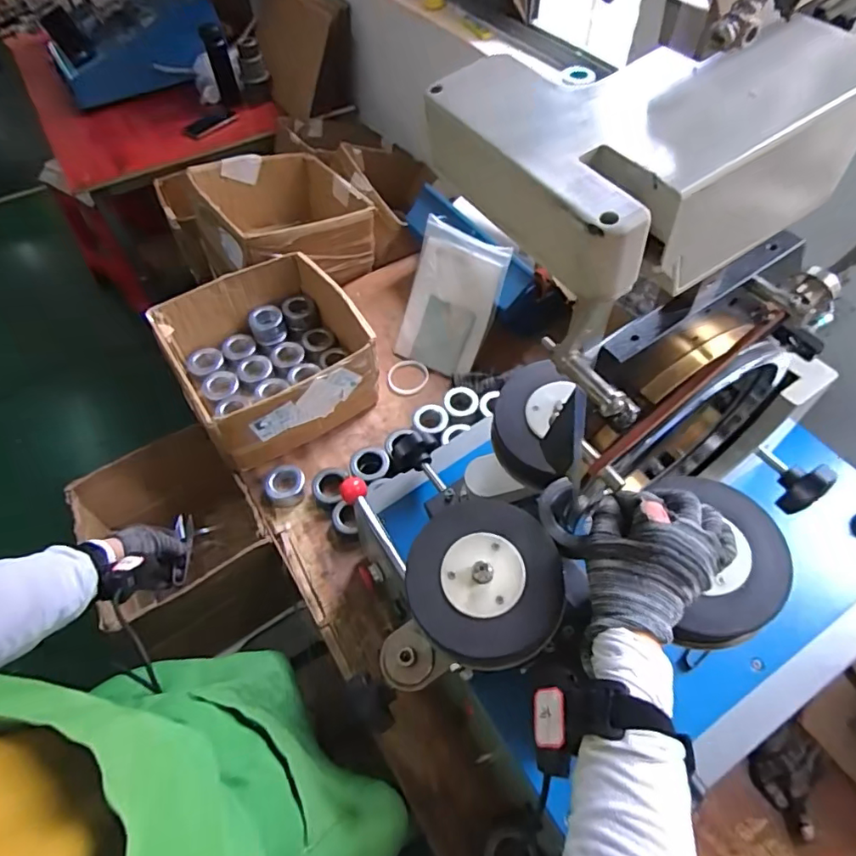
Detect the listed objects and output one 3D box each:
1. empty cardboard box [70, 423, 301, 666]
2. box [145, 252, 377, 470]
[{"bbox_3d":[-0.476,0.234,1.066,0.278,0.295,0.322,-30,60,-18],"label":"empty cardboard box"},{"bbox_3d":[-0.301,-0.139,1.037,0.342,0.156,0.330,-29,59,-17],"label":"box"}]

